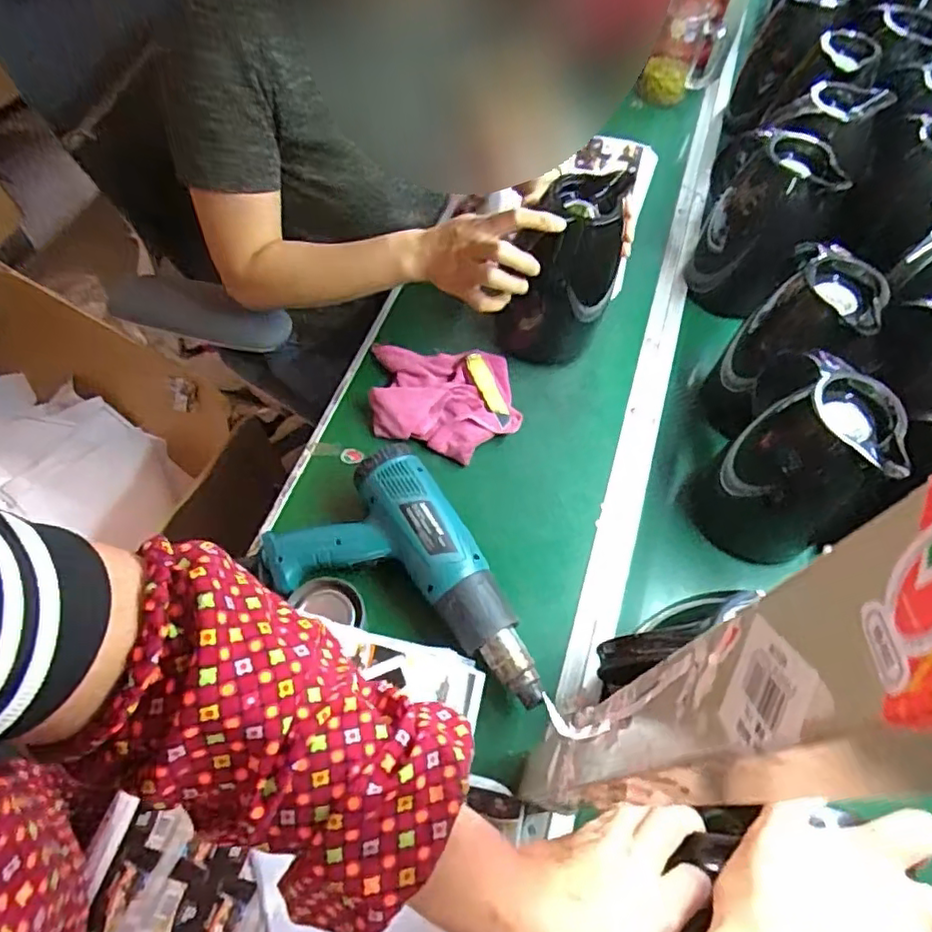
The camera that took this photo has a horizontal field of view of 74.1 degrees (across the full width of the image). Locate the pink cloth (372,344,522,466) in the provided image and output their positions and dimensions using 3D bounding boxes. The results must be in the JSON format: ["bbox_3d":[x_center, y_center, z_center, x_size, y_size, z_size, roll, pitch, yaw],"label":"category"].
[{"bbox_3d":[-0.024,-0.080,0.711,0.163,0.029,0.151,-4,63,-6],"label":"pink cloth"}]

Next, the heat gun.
[{"bbox_3d":[-0.055,0.125,0.579,0.174,0.068,0.269,-33,69,-19],"label":"heat gun"}]

